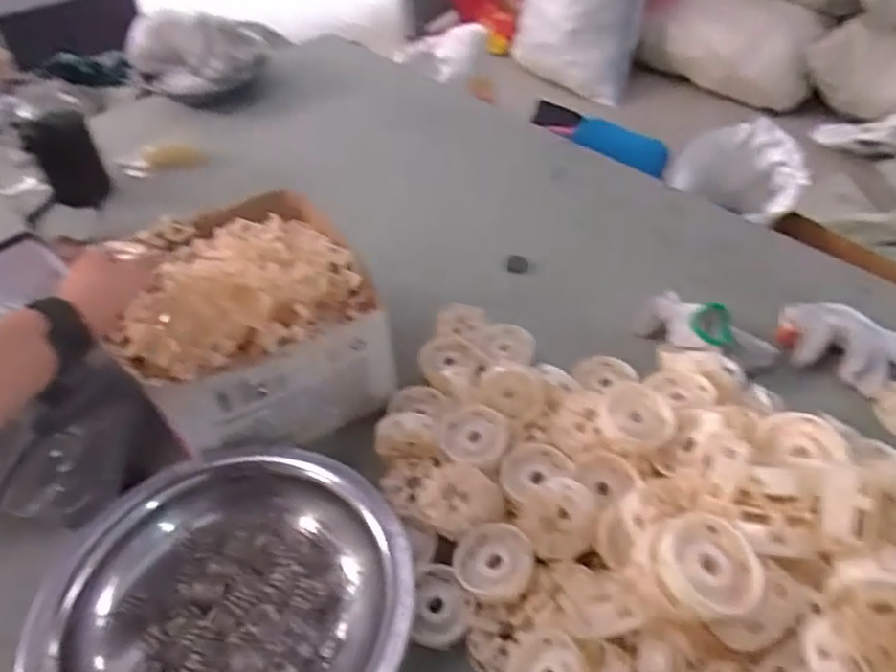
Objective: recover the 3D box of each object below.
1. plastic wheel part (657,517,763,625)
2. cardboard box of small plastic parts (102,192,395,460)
[{"bbox_3d":[0.182,0.158,0.473,0.067,0.025,0.074,21,50,25],"label":"plastic wheel part"},{"bbox_3d":[-0.225,-0.025,0.765,0.251,0.174,0.263,-22,46,-17],"label":"cardboard box of small plastic parts"}]

